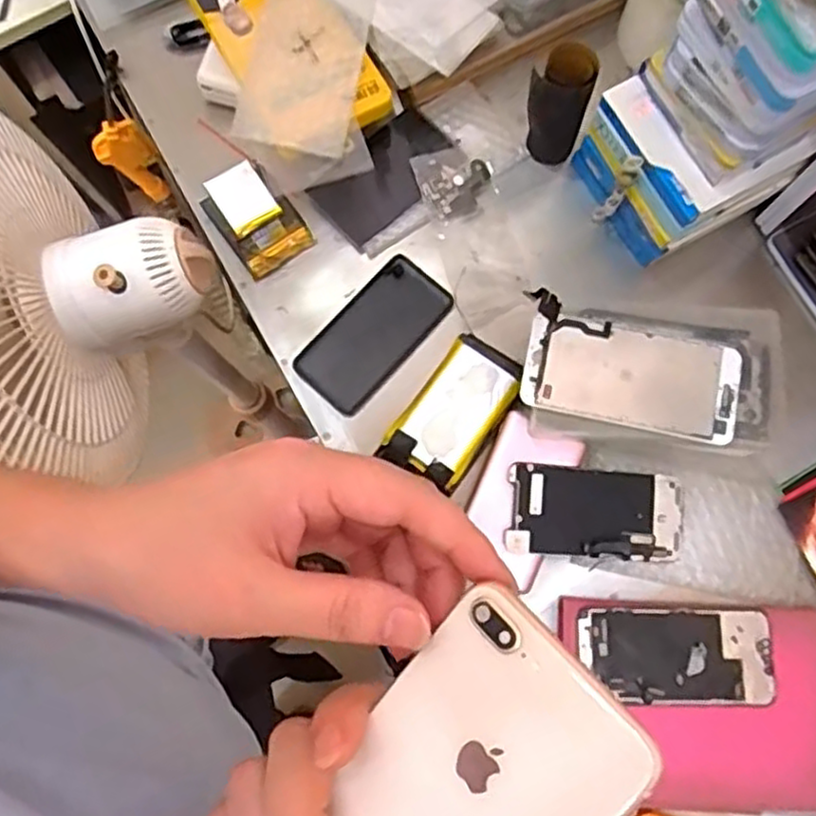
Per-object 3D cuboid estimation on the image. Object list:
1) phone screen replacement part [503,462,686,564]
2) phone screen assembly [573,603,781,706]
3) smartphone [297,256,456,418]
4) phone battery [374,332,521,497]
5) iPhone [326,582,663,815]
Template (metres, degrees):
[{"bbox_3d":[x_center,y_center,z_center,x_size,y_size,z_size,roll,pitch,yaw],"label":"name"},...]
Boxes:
[{"bbox_3d":[0.146,0.081,0.543,0.140,0.011,0.068,5,84,-10],"label":"phone screen replacement part"},{"bbox_3d":[0.198,0.182,0.525,0.144,0.008,0.067,2,76,-1],"label":"phone screen assembly"},{"bbox_3d":[-0.028,-0.062,0.599,0.067,0.013,0.135,40,79,8],"label":"smartphone"},{"bbox_3d":[0.037,0.003,0.556,0.065,0.013,0.116,33,81,12],"label":"phone battery"},{"bbox_3d":[0.006,0.135,0.227,0.075,0.006,0.150,43,102,32],"label":"iPhone"}]

